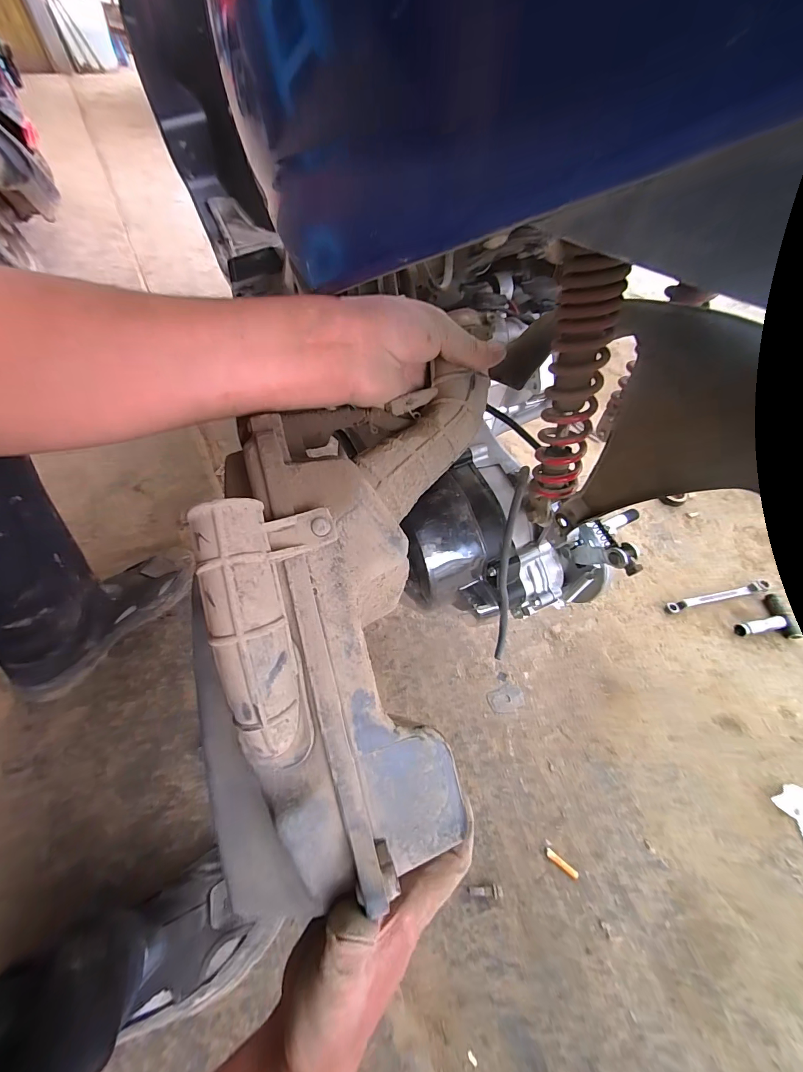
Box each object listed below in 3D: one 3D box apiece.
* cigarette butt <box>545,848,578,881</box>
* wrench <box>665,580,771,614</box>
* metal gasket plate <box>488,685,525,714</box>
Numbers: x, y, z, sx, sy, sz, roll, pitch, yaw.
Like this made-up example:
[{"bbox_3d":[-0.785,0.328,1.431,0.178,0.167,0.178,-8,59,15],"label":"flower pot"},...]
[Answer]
[{"bbox_3d":[0.195,0.397,0.461,0.039,0.005,0.009,35,61,21],"label":"cigarette butt"},{"bbox_3d":[0.558,0.106,0.669,0.199,0.012,0.021,-10,56,-8],"label":"wrench"},{"bbox_3d":[0.159,0.244,0.571,0.053,0.004,0.034,-17,57,-12],"label":"metal gasket plate"}]

